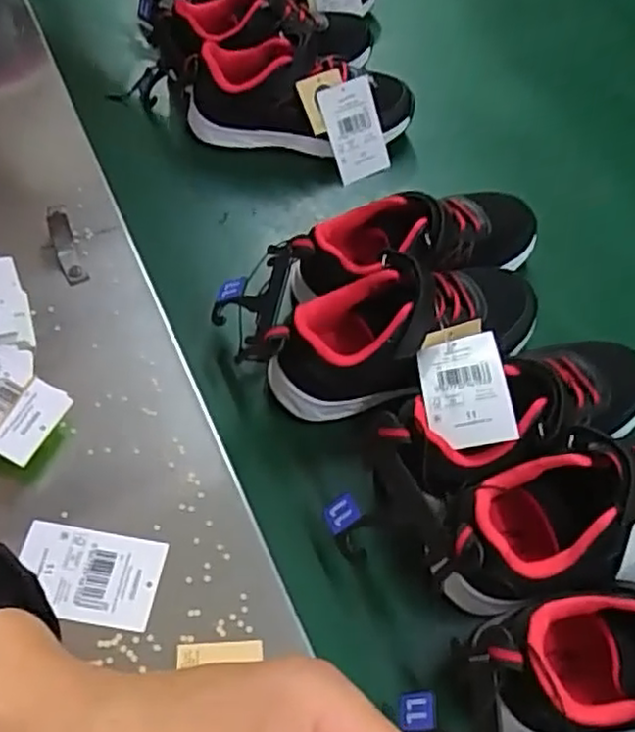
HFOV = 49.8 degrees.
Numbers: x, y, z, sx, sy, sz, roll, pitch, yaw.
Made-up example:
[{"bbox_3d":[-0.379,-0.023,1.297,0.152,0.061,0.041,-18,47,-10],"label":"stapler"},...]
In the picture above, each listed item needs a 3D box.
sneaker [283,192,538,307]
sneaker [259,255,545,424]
[{"bbox_3d":[0.075,-0.088,0.510,0.188,0.085,0.062,-18,64,-12],"label":"sneaker"},{"bbox_3d":[0.060,-0.026,0.460,0.206,0.068,0.073,-17,64,-11],"label":"sneaker"}]

